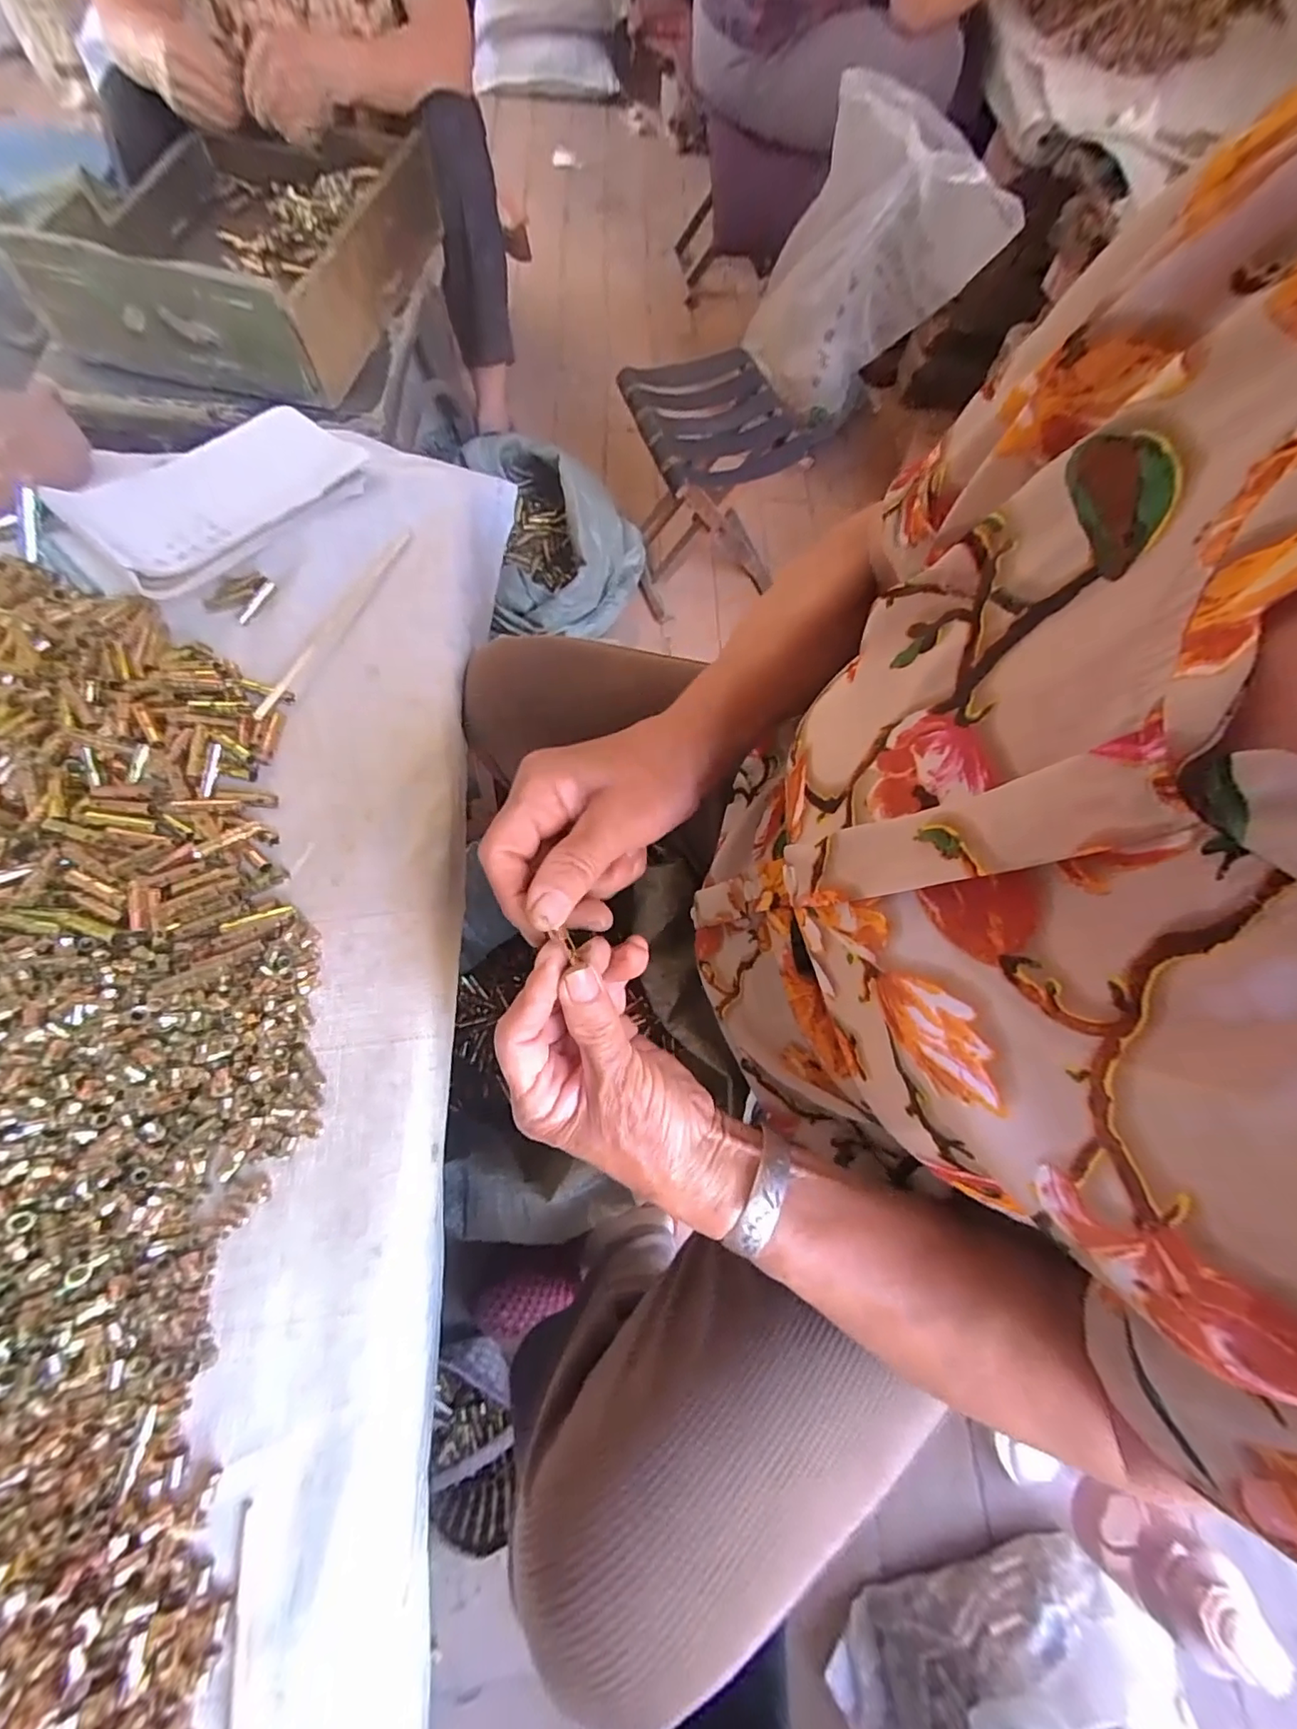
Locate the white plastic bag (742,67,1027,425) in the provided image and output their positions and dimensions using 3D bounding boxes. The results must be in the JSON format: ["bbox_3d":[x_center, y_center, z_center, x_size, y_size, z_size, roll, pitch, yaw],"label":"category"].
[{"bbox_3d":[0.417,-1.119,1.070,0.246,0.427,0.372,-29,74,-14],"label":"white plastic bag"}]

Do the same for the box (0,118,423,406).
[{"bbox_3d":[-0.528,-0.837,0.759,0.358,0.131,0.474,14,69,1],"label":"box"}]

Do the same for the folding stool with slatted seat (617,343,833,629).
[{"bbox_3d":[0.095,-0.715,1.100,0.264,0.297,0.284,-18,72,-11],"label":"folding stool with slatted seat"}]

